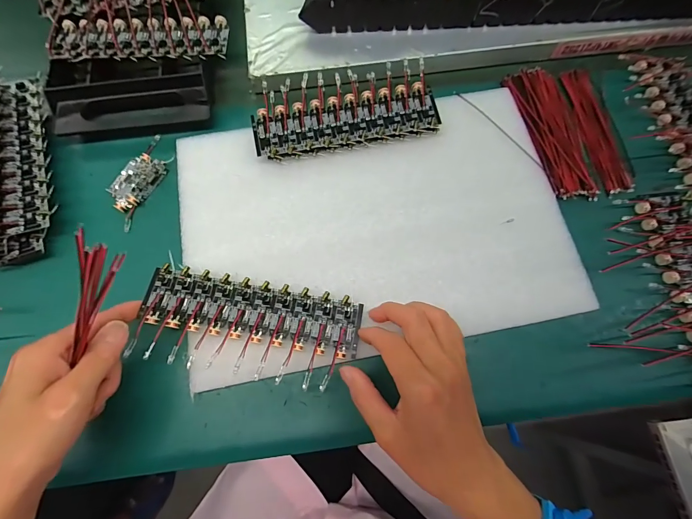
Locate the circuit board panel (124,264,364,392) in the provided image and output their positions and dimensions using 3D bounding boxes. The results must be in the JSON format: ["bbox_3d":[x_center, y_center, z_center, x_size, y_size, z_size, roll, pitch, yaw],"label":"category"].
[{"bbox_3d":[-0.072,0.051,0.250,0.159,0.026,0.070,9,76,1],"label":"circuit board panel"}]

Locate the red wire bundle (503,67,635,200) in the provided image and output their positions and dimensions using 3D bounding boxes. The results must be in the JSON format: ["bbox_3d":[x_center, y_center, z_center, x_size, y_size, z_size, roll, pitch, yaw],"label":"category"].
[{"bbox_3d":[0.212,-0.122,0.316,0.088,0.016,0.137,-7,72,-3],"label":"red wire bundle"}]

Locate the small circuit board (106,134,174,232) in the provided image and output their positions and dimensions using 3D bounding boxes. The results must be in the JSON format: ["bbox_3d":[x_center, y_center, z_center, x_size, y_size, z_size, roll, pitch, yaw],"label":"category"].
[{"bbox_3d":[-0.182,-0.071,0.298,0.031,0.015,0.086,24,73,7],"label":"small circuit board"}]

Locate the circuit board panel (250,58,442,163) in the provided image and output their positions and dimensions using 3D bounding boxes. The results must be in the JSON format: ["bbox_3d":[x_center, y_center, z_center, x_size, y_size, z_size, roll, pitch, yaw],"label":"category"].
[{"bbox_3d":[-0.001,-0.133,0.304,0.162,0.017,0.070,-12,72,-4],"label":"circuit board panel"}]

